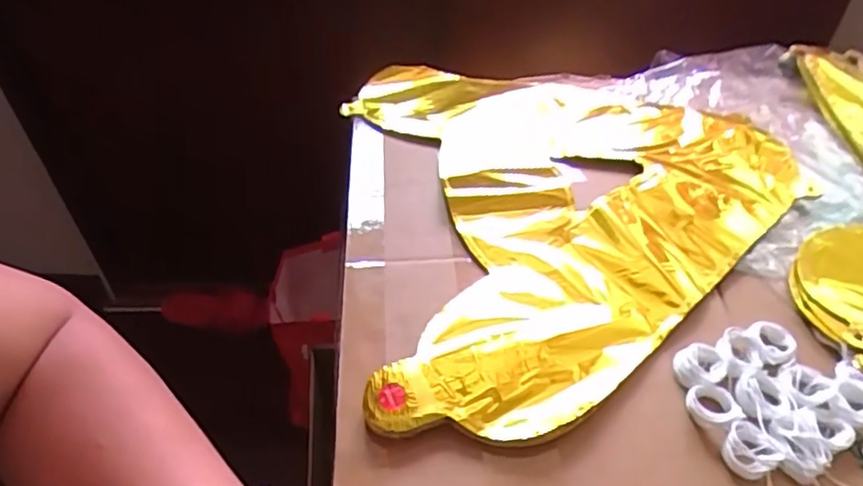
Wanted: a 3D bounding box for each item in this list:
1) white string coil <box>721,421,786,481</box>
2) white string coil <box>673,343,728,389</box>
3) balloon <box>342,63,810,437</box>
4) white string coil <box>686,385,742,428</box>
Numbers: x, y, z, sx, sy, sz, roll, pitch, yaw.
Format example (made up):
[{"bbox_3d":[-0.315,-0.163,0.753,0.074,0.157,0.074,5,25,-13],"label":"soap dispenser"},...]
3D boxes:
[{"bbox_3d":[0.170,0.111,0.325,0.027,0.015,0.027,1,44,-1],"label":"white string coil"},{"bbox_3d":[0.158,0.072,0.357,0.031,0.008,0.026,-9,45,-10],"label":"white string coil"},{"bbox_3d":[0.107,-0.055,0.485,0.372,0.016,0.396,-12,46,-13],"label":"balloon"},{"bbox_3d":[0.158,0.093,0.345,0.024,0.012,0.026,1,44,-1],"label":"white string coil"}]

